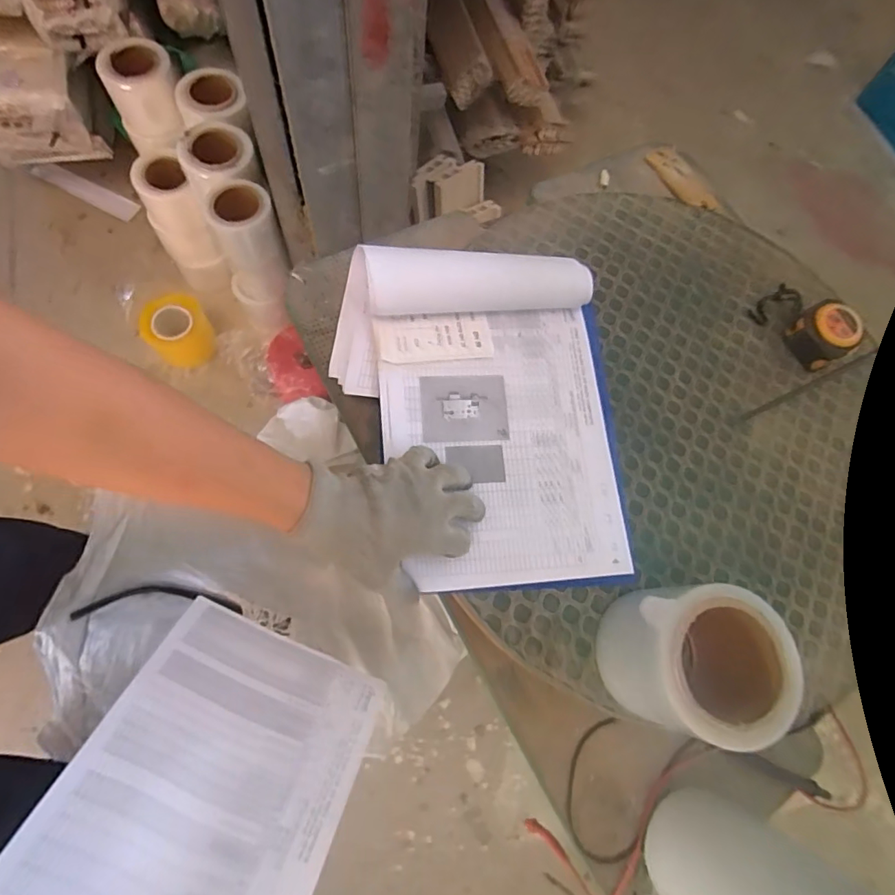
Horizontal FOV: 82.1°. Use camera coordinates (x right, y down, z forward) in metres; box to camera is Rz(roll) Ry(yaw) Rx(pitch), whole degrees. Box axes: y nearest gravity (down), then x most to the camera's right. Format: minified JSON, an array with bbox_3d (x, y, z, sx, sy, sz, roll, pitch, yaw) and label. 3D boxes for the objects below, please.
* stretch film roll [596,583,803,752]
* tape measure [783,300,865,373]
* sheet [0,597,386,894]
[{"bbox_3d":[0.188,0.165,0.405,0.116,0.116,0.107,3,70,-5],"label":"stretch film roll"},{"bbox_3d":[0.404,-0.120,0.554,0.061,0.047,0.060,-32,77,-16],"label":"tape measure"},{"bbox_3d":[-0.189,0.279,0.398,0.204,0.021,0.287,25,39,-2],"label":"sheet"}]

